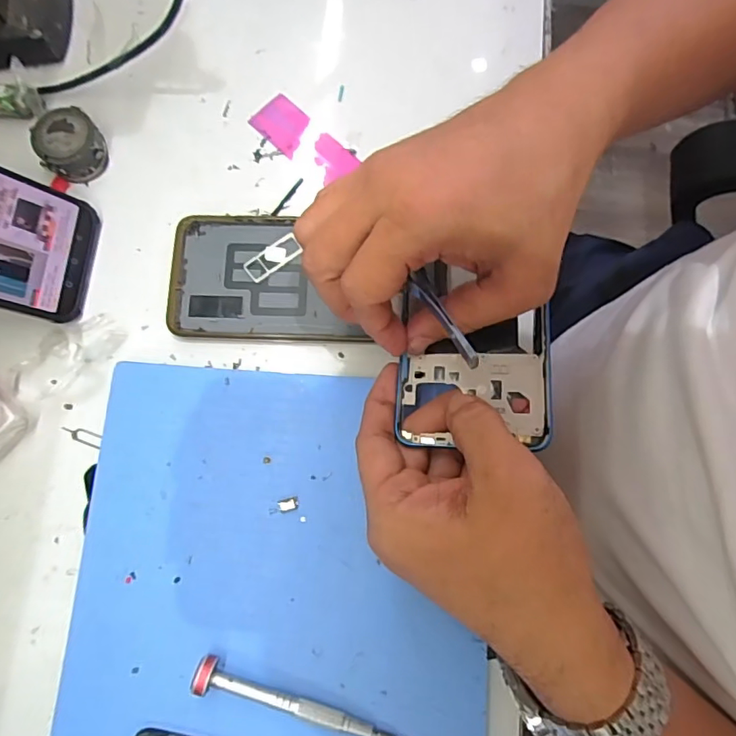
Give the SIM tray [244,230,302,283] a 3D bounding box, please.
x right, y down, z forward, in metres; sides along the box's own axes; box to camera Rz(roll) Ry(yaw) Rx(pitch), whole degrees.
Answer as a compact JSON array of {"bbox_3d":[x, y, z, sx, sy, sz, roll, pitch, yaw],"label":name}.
[{"bbox_3d":[-0.059,-0.069,0.323,0.037,0.004,0.015,-34,79,-7],"label":"SIM tray"}]

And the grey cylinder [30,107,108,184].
[{"bbox_3d":[-0.191,-0.144,0.336,0.039,0.025,0.038,0,77,1],"label":"grey cylinder"}]

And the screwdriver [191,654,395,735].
[{"bbox_3d":[-0.029,0.171,0.260,0.120,0.015,0.013,18,78,5],"label":"screwdriver"}]

